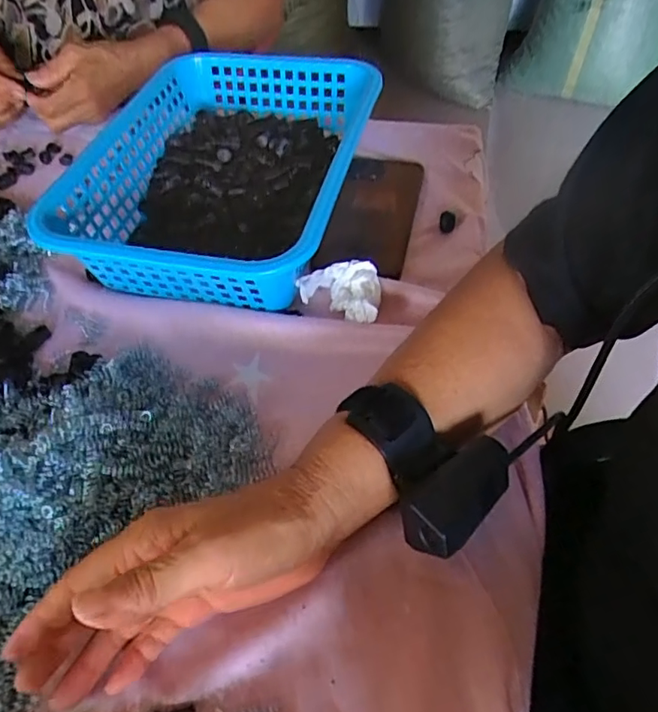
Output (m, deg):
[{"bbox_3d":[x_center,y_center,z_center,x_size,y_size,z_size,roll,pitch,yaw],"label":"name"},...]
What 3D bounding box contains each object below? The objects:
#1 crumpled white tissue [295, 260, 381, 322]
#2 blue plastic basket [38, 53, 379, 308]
[{"bbox_3d":[0.011,-0.051,0.420,0.062,0.025,0.046,15,55,15],"label":"crumpled white tissue"},{"bbox_3d":[-0.084,-0.162,0.483,0.214,0.079,0.305,10,54,11],"label":"blue plastic basket"}]

